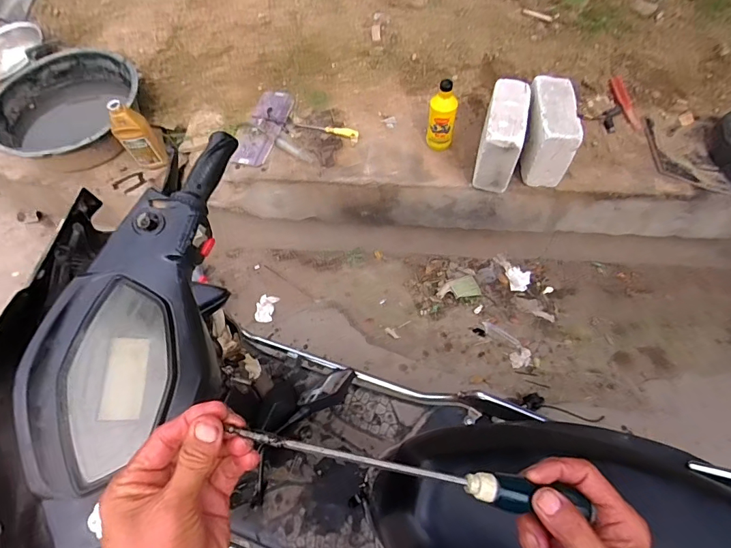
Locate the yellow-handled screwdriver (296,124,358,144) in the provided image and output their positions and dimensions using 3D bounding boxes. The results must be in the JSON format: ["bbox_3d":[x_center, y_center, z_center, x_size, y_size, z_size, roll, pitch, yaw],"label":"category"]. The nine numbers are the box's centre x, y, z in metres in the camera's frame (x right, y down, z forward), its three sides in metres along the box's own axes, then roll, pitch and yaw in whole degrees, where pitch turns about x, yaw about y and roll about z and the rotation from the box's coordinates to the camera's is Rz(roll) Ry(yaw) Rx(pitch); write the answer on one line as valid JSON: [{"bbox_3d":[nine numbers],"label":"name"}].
[{"bbox_3d":[-0.125,-0.464,1.374,0.214,0.024,0.030,15,63,11],"label":"yellow-handled screwdriver"}]

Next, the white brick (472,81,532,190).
[{"bbox_3d":[0.379,-0.385,1.204,0.104,0.204,0.221,11,62,9],"label":"white brick"}]

